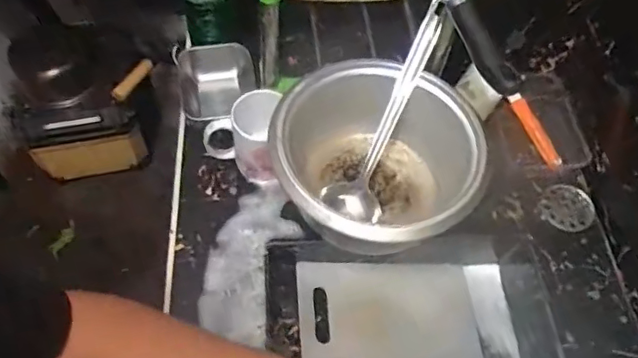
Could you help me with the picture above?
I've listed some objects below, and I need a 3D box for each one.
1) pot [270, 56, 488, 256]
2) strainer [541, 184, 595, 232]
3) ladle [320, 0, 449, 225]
[{"bbox_3d":[0.066,-0.007,0.713,0.240,0.156,0.243,2,58,-3],"label":"pot"},{"bbox_3d":[0.341,0.039,0.762,0.066,0.008,0.070,2,58,-3],"label":"strainer"},{"bbox_3d":[0.097,-0.088,0.721,0.076,0.044,0.298,25,96,12],"label":"ladle"}]

